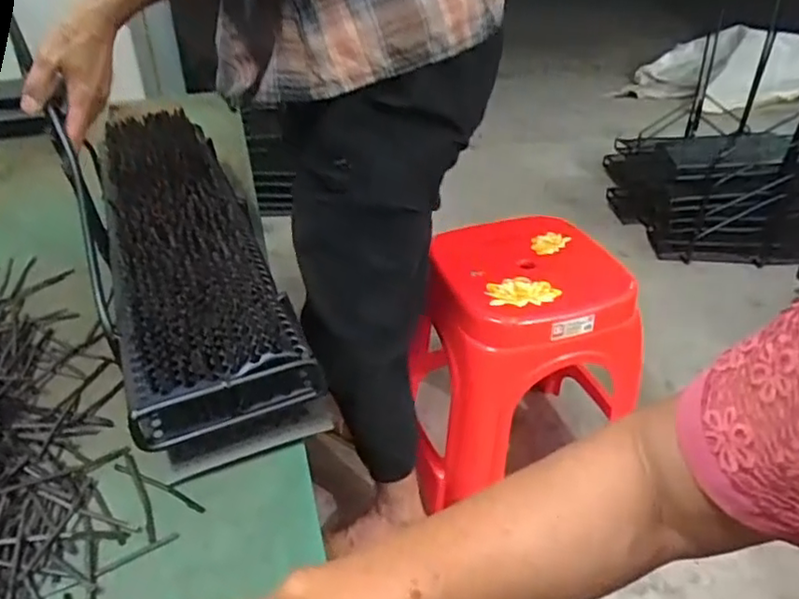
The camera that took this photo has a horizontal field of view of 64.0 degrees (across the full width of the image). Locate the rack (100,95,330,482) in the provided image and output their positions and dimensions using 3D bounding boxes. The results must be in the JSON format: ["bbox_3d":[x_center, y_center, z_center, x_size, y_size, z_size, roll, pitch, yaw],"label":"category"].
[{"bbox_3d":[-0.233,-0.063,0.709,0.145,0.112,0.564,-12,38,-18],"label":"rack"}]

